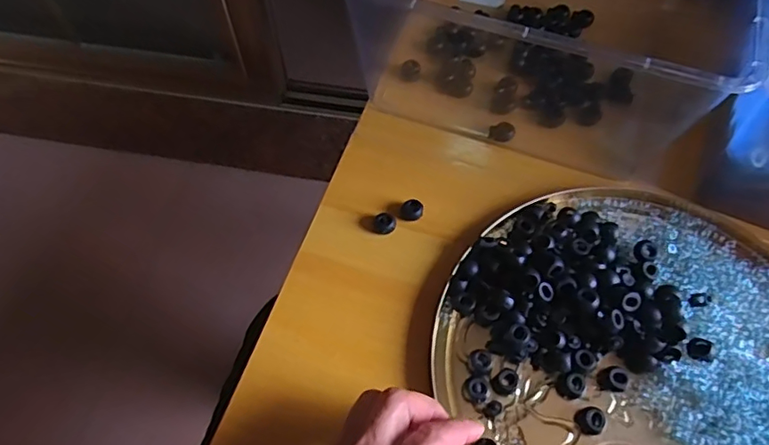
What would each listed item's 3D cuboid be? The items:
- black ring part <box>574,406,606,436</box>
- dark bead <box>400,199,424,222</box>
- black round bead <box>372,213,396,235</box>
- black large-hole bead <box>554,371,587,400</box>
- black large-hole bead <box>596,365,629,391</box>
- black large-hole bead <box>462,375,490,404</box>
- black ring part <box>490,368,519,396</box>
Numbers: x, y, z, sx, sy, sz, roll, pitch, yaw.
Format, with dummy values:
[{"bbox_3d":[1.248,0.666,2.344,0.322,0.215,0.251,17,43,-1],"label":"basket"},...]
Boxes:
[{"bbox_3d":[0.140,0.133,0.358,0.016,0.011,0.018,-32,66,-17],"label":"black ring part"},{"bbox_3d":[0.022,-0.010,0.435,0.019,0.013,0.014,3,61,1],"label":"dark bead"},{"bbox_3d":[-0.001,0.002,0.433,0.016,0.014,0.018,-25,64,-14],"label":"black round bead"},{"bbox_3d":[0.130,0.112,0.368,0.017,0.012,0.015,23,63,11],"label":"black large-hole bead"},{"bbox_3d":[0.160,0.110,0.372,0.016,0.016,0.015,0,61,0],"label":"black large-hole bead"},{"bbox_3d":[0.064,0.115,0.367,0.018,0.010,0.017,0,61,0],"label":"black large-hole bead"},{"bbox_3d":[0.086,0.110,0.368,0.020,0.010,0.016,-32,66,-17],"label":"black ring part"}]

